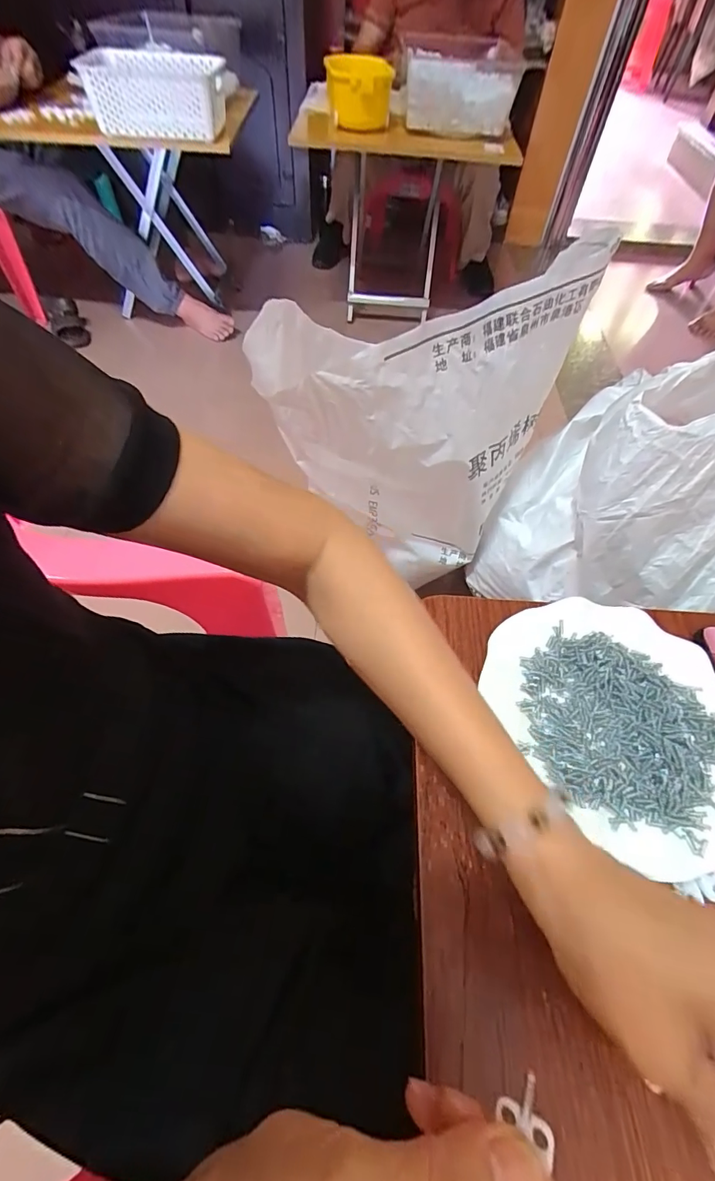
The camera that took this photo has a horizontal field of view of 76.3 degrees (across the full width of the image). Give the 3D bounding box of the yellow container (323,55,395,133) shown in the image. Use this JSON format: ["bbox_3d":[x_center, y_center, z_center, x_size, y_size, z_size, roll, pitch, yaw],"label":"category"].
[{"bbox_3d":[0.002,-1.330,1.217,0.176,0.138,0.158,4,55,-2],"label":"yellow container"}]

